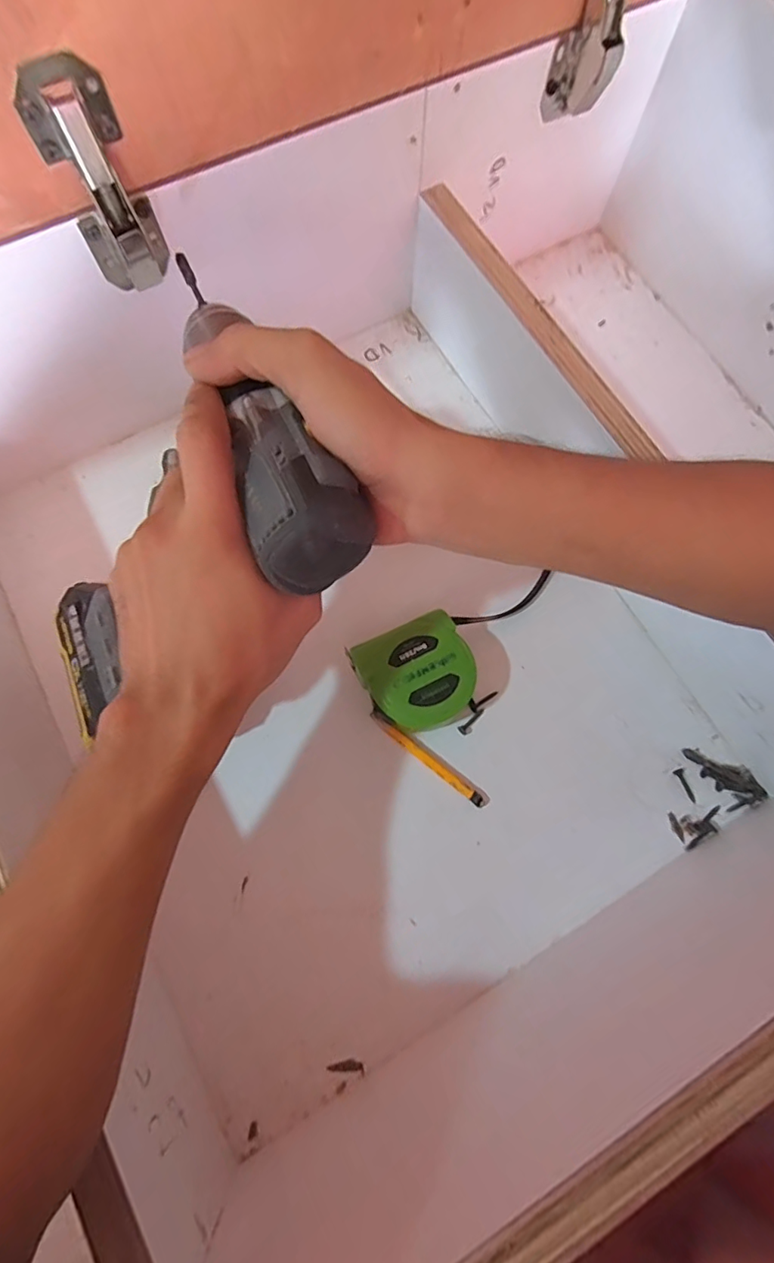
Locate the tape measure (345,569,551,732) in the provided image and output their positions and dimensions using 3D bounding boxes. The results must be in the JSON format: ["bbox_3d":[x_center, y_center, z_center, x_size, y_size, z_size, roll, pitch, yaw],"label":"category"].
[{"bbox_3d":[0.021,0.031,0.372,0.075,0.042,0.069,-26,78,-8],"label":"tape measure"}]

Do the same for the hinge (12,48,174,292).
[{"bbox_3d":[-0.148,-0.228,0.282,0.044,0.093,0.041,-22,77,-8],"label":"hinge"}]

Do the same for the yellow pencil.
[{"bbox_3d":[0.028,0.089,0.375,0.097,0.005,0.008,39,77,8],"label":"yellow pencil"}]

